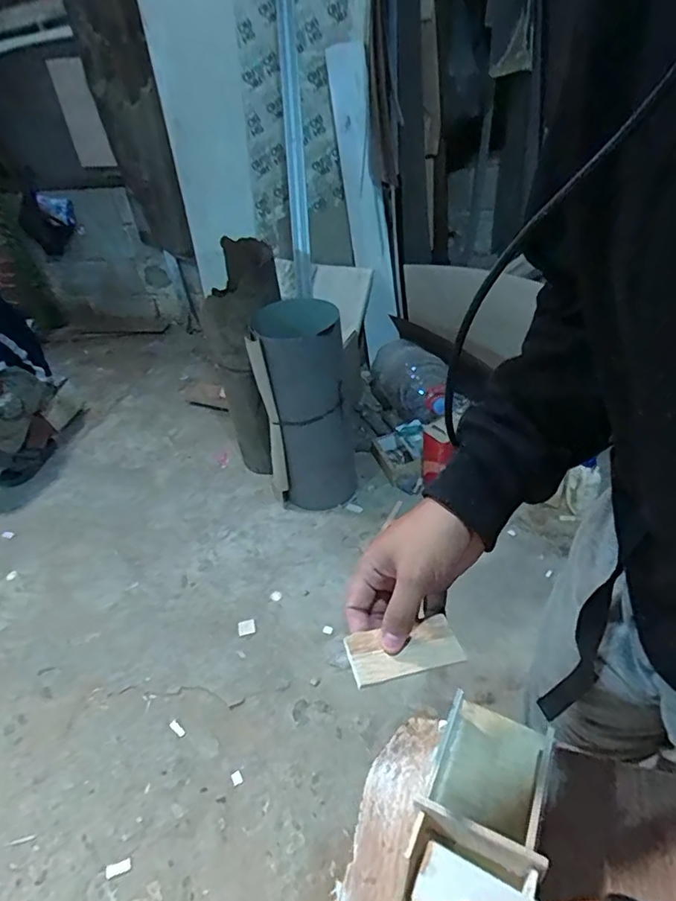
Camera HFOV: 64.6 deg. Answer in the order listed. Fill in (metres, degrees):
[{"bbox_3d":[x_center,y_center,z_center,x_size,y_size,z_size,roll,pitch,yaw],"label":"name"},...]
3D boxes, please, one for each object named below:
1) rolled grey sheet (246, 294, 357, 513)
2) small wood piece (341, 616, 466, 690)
[{"bbox_3d":[-0.092,-0.129,1.677,0.272,0.631,0.255,-5,38,4],"label":"rolled grey sheet"},{"bbox_3d":[0.048,0.146,0.393,0.085,0.007,0.036,-7,37,-19],"label":"small wood piece"}]

